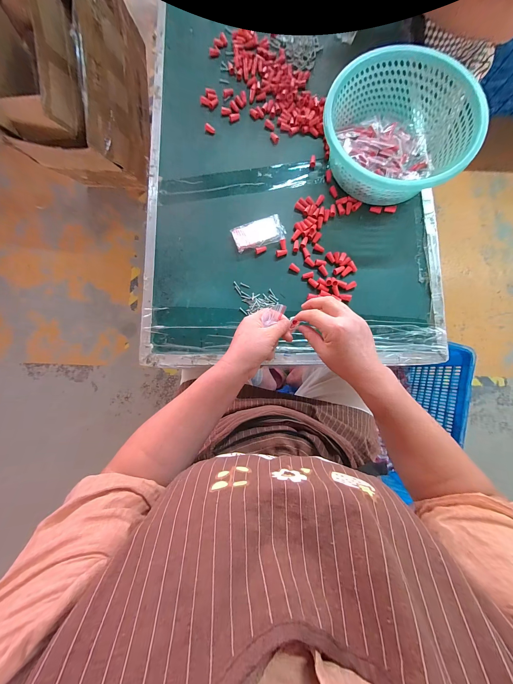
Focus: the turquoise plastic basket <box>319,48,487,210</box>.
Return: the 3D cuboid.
[{"bbox_3d":[0.261,-0.401,0.470,0.267,0.107,0.237,15,83,2],"label":"turquoise plastic basket"}]

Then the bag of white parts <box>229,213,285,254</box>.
[{"bbox_3d":[0.004,-0.226,0.499,0.102,0.010,0.059,-17,83,-2],"label":"bag of white parts"}]

